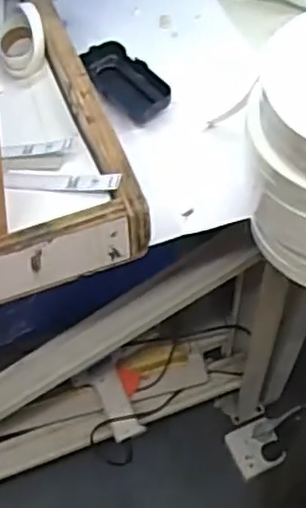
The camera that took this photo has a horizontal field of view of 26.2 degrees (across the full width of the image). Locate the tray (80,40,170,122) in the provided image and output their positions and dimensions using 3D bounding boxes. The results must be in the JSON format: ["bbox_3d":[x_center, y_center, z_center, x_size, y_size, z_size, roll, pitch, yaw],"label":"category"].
[{"bbox_3d":[-0.027,-0.172,0.664,0.052,0.023,0.114,-34,62,-18],"label":"tray"}]

